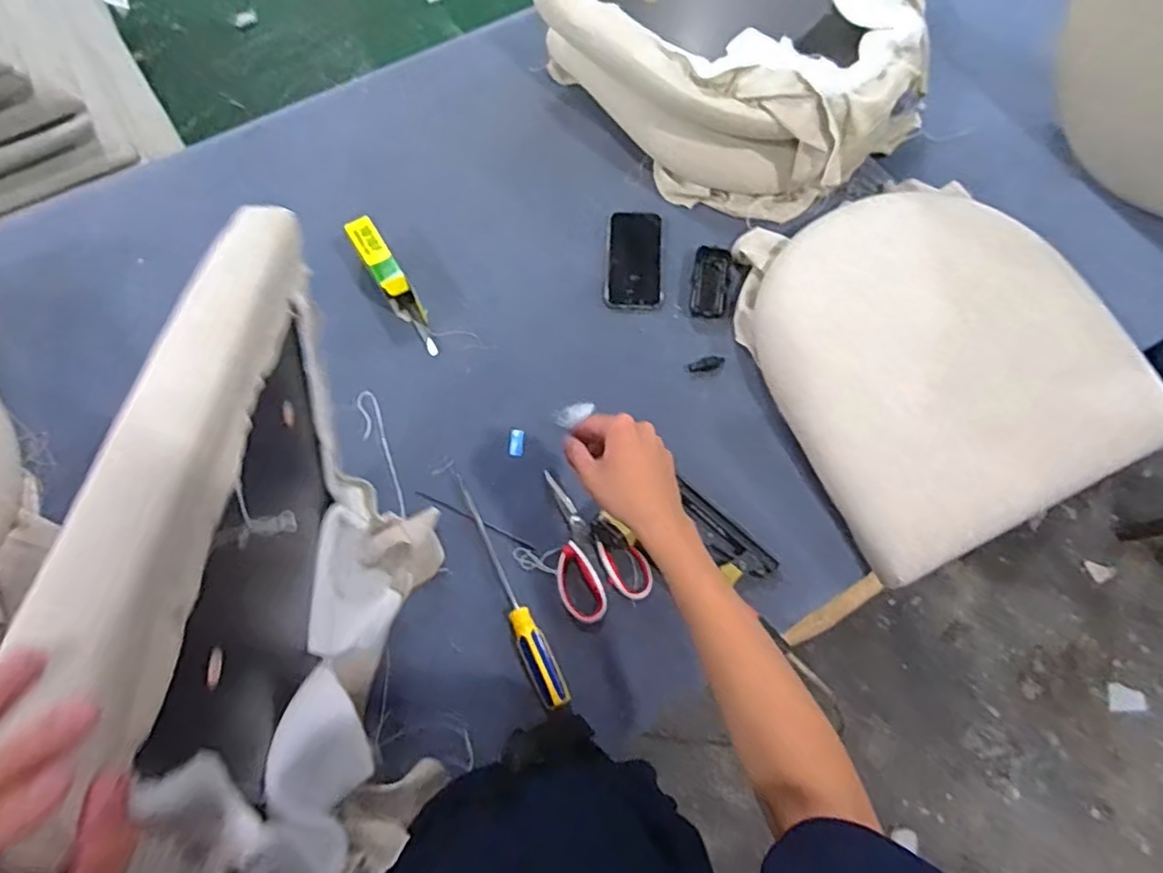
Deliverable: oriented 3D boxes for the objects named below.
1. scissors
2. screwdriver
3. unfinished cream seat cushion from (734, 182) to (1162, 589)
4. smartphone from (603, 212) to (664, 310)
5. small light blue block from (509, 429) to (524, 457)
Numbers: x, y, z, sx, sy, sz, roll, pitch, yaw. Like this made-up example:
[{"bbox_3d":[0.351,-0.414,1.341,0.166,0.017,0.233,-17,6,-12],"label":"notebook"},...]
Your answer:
[{"bbox_3d":[0.002,0.124,0.775,0.105,0.009,0.182,-25,71,-10],"label":"scissors"},{"bbox_3d":[-0.089,0.169,0.749,0.031,0.025,0.295,-24,71,-10],"label":"screwdriver"},{"bbox_3d":[0.442,-0.119,0.811,0.390,0.096,0.472,-20,70,-8],"label":"unfinished cream seat cushion"},{"bbox_3d":[0.075,-0.254,0.926,0.081,0.010,0.168,1,69,0],"label":"smartphone"},{"bbox_3d":[-0.082,0.008,0.825,0.017,0.008,0.037,3,69,1],"label":"small light blue block"}]

